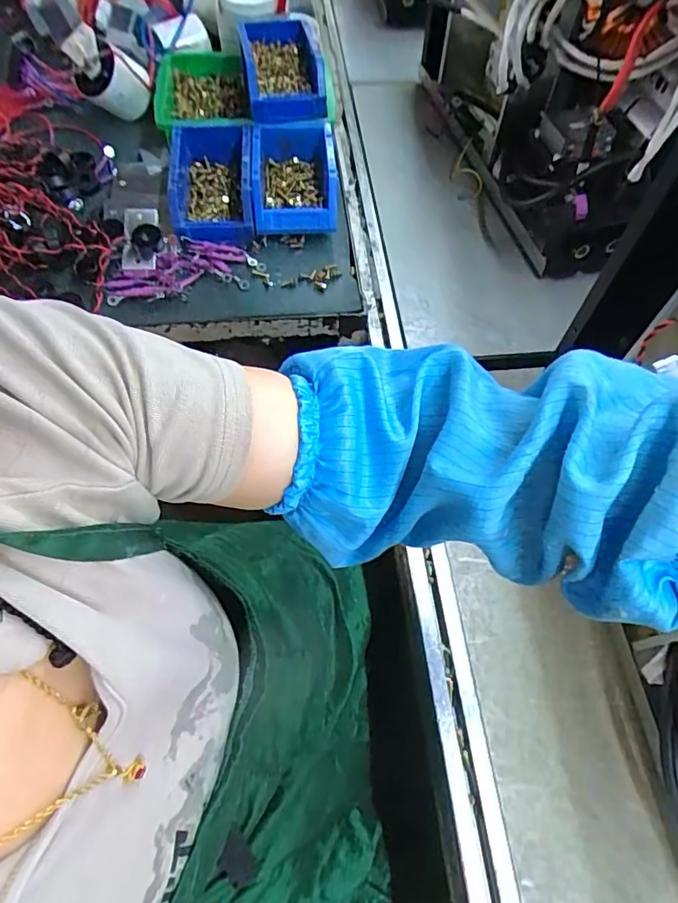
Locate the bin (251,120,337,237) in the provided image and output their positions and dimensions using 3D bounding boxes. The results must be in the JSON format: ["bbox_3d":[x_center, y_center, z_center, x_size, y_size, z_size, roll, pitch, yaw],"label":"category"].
[{"bbox_3d":[-0.060,-0.369,0.707,0.105,0.063,0.152,-2,62,-3],"label":"bin"}]

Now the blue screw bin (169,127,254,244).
[{"bbox_3d":[-0.166,-0.358,0.702,0.101,0.066,0.169,-3,62,-3],"label":"blue screw bin"}]

